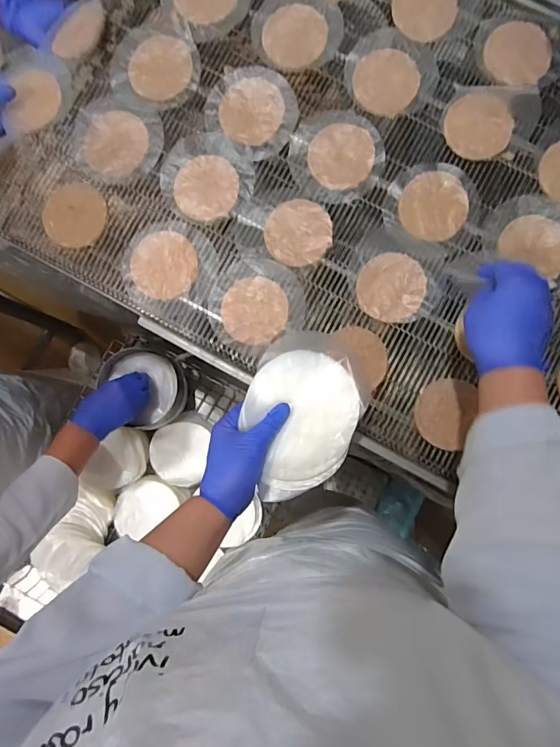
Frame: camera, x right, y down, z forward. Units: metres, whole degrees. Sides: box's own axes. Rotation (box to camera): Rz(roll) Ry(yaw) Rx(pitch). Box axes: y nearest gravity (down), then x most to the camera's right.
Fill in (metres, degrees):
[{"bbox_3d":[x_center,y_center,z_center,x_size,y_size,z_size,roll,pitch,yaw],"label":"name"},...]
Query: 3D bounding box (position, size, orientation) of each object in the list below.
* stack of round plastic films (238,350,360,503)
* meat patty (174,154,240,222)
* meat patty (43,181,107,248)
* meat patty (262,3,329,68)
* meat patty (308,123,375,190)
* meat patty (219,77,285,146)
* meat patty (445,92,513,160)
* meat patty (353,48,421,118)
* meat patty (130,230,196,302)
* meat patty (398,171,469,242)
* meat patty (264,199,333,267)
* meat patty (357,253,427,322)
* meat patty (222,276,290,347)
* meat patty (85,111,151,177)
[{"bbox_3d":[0.024,0.050,0.452,0.122,0.020,0.143,-17,84,1],"label":"stack of round plastic films"},{"bbox_3d":[-0.096,-0.242,0.558,0.081,0.004,0.083,12,85,3],"label":"meat patty"},{"bbox_3d":[-0.272,-0.212,0.566,0.082,0.009,0.084,0,85,2],"label":"meat patty"},{"bbox_3d":[0.021,-0.454,0.575,0.084,0.004,0.090,3,85,3],"label":"meat patty"},{"bbox_3d":[0.081,-0.284,0.557,0.085,0.004,0.083,0,85,2],"label":"meat patty"},{"bbox_3d":[-0.037,-0.347,0.565,0.081,0.004,0.086,0,85,2],"label":"meat patty"},{"bbox_3d":[0.259,-0.318,0.552,0.085,0.012,0.084,0,85,2],"label":"meat patty"},{"bbox_3d":[0.141,-0.386,0.568,0.084,0.005,0.093,12,85,3],"label":"meat patty"},{"bbox_3d":[-0.149,-0.140,0.552,0.081,0.006,0.087,-3,85,2],"label":"meat patty"},{"bbox_3d":[0.198,-0.214,0.547,0.084,0.005,0.086,6,85,3],"label":"meat patty"},{"bbox_3d":[0.024,-0.181,0.550,0.083,0.005,0.083,0,85,2],"label":"meat patty"},{"bbox_3d":[0.140,-0.109,0.539,0.082,0.008,0.084,0,85,2],"label":"meat patty"},{"bbox_3d":[-0.032,-0.079,0.542,0.082,0.005,0.084,0,85,2],"label":"meat patty"},{"bbox_3d":[-0.219,-0.306,0.568,0.079,0.004,0.084,0,85,2],"label":"meat patty"}]

